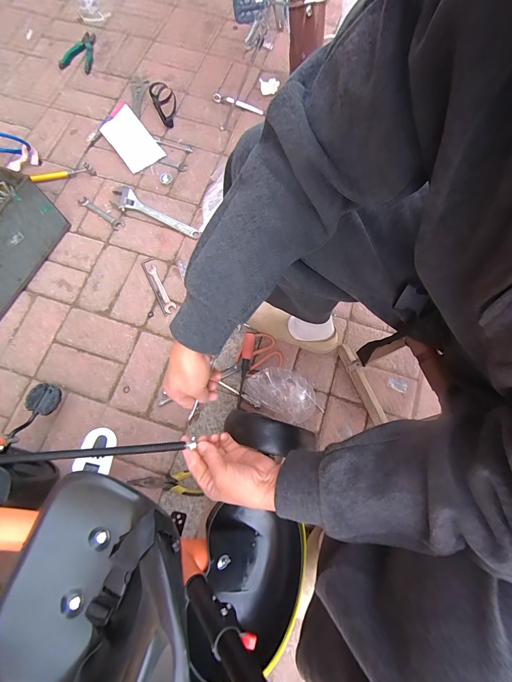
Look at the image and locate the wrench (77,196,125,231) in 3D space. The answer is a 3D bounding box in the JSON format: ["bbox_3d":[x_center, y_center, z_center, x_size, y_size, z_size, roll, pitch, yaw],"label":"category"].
[{"bbox_3d":[-0.443,-0.364,0.862,0.152,0.008,0.034,34,92,4],"label":"wrench"}]

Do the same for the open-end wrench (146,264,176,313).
[{"bbox_3d":[-0.255,-0.140,0.806,0.029,0.007,0.143,-29,80,-1],"label":"open-end wrench"}]

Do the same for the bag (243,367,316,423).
[{"bbox_3d":[0.060,0.122,0.717,0.164,0.047,0.113,35,76,10],"label":"bag"}]

